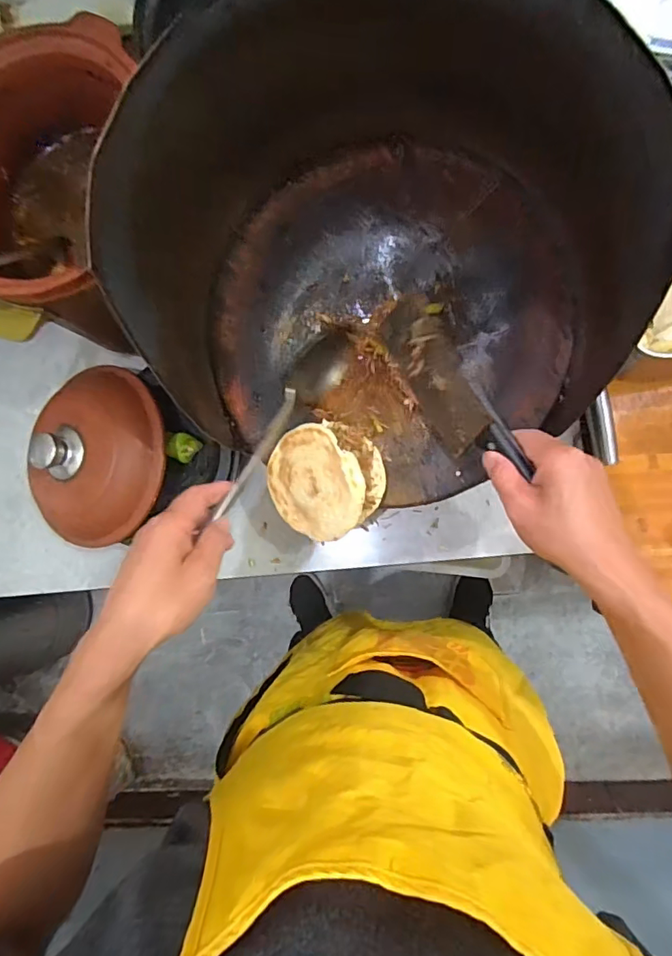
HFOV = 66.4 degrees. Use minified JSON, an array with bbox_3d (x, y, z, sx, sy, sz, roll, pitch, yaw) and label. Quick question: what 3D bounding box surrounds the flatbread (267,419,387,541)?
[{"bbox_3d":[-0.012,0.001,0.495,0.110,0.058,0.106,0,88,8],"label":"flatbread"}]

